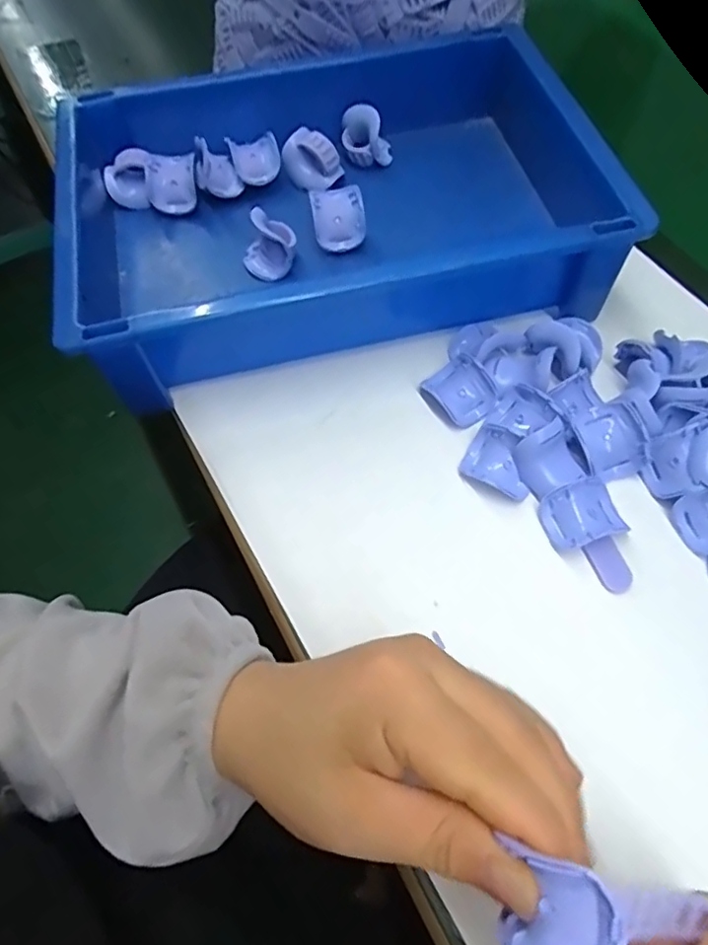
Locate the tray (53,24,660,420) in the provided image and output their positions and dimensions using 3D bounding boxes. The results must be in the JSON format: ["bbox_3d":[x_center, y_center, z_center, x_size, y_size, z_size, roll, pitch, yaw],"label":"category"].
[{"bbox_3d":[-0.016,-0.162,0.362,0.295,0.066,0.201,-13,61,-5],"label":"tray"}]

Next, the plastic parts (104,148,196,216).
[{"bbox_3d":[-0.132,-0.191,0.389,0.055,0.023,0.027,9,62,7],"label":"plastic parts"}]

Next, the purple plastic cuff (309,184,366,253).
[{"bbox_3d":[-0.010,-0.157,0.363,0.031,0.023,0.031,-8,61,-2],"label":"purple plastic cuff"}]

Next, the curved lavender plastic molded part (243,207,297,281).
[{"bbox_3d":[-0.052,-0.140,0.356,0.031,0.024,0.032,-9,61,-3],"label":"curved lavender plastic molded part"}]

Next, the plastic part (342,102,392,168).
[{"bbox_3d":[0.009,-0.230,0.403,0.032,0.031,0.027,0,61,2],"label":"plastic part"}]

